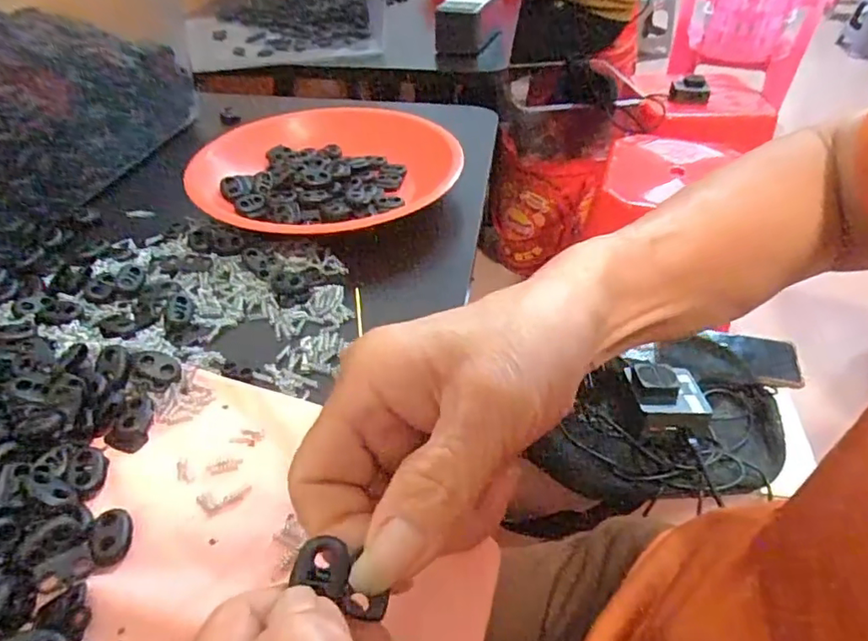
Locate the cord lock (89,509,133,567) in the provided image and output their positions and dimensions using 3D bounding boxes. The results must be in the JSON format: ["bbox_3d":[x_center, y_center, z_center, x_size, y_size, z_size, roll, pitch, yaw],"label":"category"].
[{"bbox_3d":[-0.123,0.082,0.215,0.013,0.006,0.022,-9,42,-10],"label":"cord lock"}]

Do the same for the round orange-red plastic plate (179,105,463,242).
[{"bbox_3d":[-0.078,-0.112,0.418,0.179,0.024,0.193,0,41,0],"label":"round orange-red plastic plate"}]

